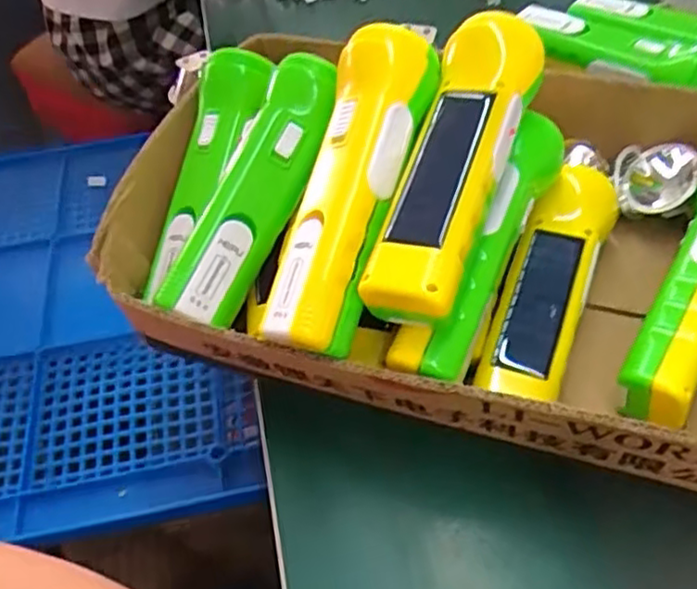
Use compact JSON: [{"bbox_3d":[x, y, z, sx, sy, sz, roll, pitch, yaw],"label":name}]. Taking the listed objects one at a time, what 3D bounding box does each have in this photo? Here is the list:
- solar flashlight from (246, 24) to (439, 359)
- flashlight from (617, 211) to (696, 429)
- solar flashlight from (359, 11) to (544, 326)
[{"bbox_3d":[-0.001,-0.054,0.337,0.052,0.038,0.167,15,77,18],"label":"solar flashlight"},{"bbox_3d":[0.174,0.000,0.350,0.033,0.027,0.146,24,56,23],"label":"flashlight"},{"bbox_3d":[0.051,-0.062,0.334,0.044,0.035,0.161,15,67,17],"label":"solar flashlight"}]

